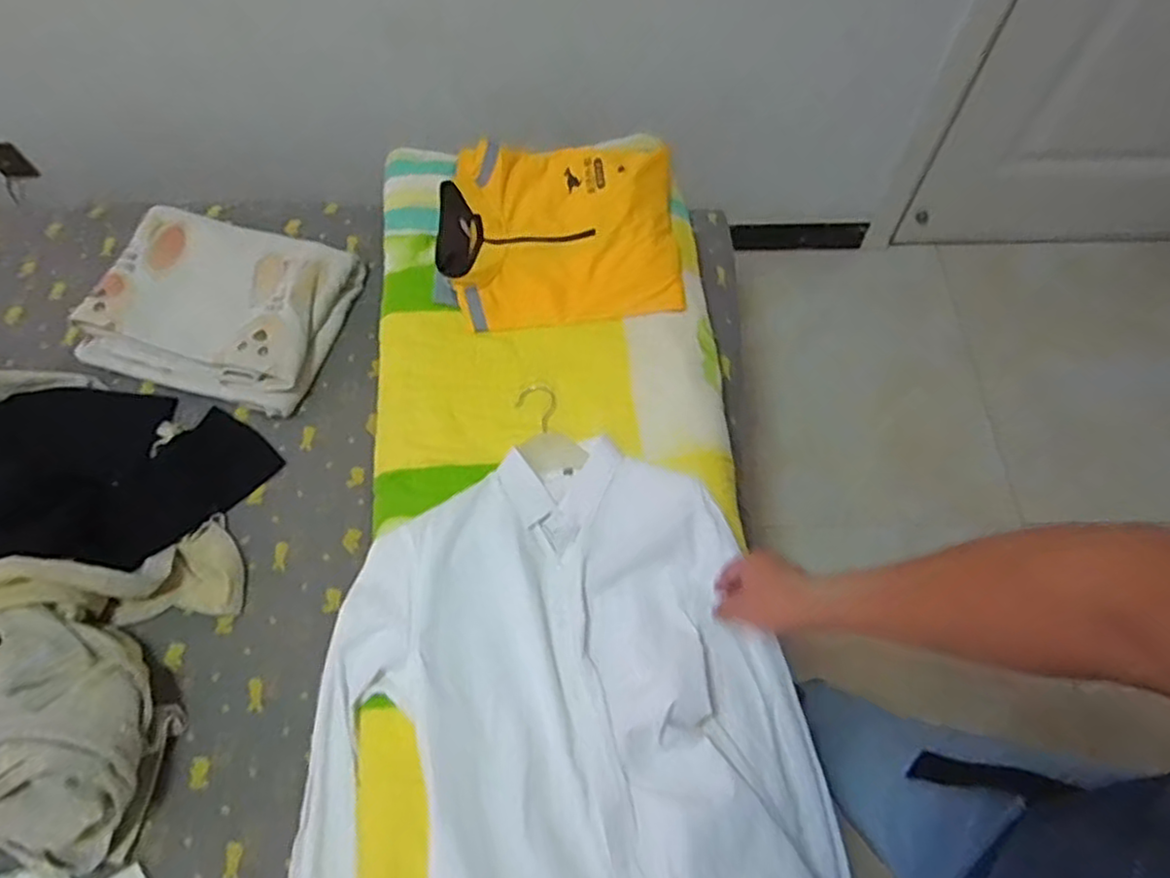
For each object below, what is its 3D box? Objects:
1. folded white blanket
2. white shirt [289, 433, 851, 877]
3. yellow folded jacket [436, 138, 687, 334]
[{"bbox_3d":[-0.583,-0.215,1.100,0.377,0.065,0.294,13,64,8],"label":"folded white blanket"},{"bbox_3d":[-0.060,0.374,0.769,0.616,0.132,0.688,-17,63,-7],"label":"white shirt"},{"bbox_3d":[-0.040,-0.327,1.080,0.370,0.066,0.332,-7,63,-2],"label":"yellow folded jacket"}]

